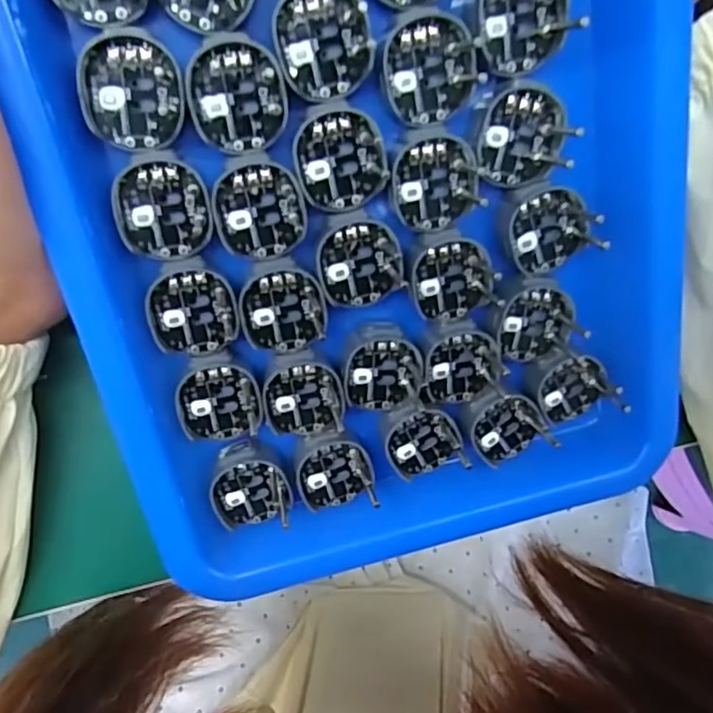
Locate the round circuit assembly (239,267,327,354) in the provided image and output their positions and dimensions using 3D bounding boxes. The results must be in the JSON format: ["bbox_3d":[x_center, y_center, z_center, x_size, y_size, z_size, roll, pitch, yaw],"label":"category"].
[{"bbox_3d":[-0.022,-0.014,0.187,0.025,0.004,0.026,-4,111,-12],"label":"round circuit assembly"}]

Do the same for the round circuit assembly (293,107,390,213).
[{"bbox_3d":[-0.004,-0.055,0.174,0.025,0.004,0.027,-3,112,-8],"label":"round circuit assembly"}]

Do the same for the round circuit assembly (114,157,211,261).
[{"bbox_3d":[-0.053,-0.041,0.170,0.025,0.004,0.027,-5,111,-13],"label":"round circuit assembly"}]

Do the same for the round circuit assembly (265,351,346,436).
[{"bbox_3d":[-0.018,0.012,0.200,0.024,0.010,0.028,-8,109,-11],"label":"round circuit assembly"}]

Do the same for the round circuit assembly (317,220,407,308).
[{"bbox_3d":[0.001,-0.028,0.186,0.025,0.004,0.025,-4,111,-9],"label":"round circuit assembly"}]

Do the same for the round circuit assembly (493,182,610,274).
[{"bbox_3d":[0.058,-0.042,0.195,0.025,0.014,0.028,-32,113,6],"label":"round circuit assembly"}]

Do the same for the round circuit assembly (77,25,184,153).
[{"bbox_3d":[-0.058,-0.068,0.159,0.024,0.004,0.028,-1,111,-12],"label":"round circuit assembly"}]

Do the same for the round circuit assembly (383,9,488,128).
[{"bbox_3d":[0.020,-0.078,0.169,0.025,0.004,0.027,-6,113,-6],"label":"round circuit assembly"}]

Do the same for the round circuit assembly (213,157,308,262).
[{"bbox_3d":[-0.027,-0.041,0.175,0.025,0.004,0.027,-4,111,-11],"label":"round circuit assembly"}]

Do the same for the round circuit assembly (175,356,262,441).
[{"bbox_3d":[-0.042,0.014,0.191,0.025,0.004,0.027,-3,108,-18],"label":"round circuit assembly"}]

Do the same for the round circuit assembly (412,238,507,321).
[{"bbox_3d":[0.031,-0.024,0.193,0.027,0.004,0.026,-3,112,-7],"label":"round circuit assembly"}]

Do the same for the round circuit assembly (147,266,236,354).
[{"bbox_3d":[-0.048,-0.012,0.181,0.025,0.004,0.026,-5,111,-15],"label":"round circuit assembly"}]

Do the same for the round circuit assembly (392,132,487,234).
[{"bbox_3d":[0.024,-0.051,0.181,0.027,0.004,0.027,-3,111,-8],"label":"round circuit assembly"}]

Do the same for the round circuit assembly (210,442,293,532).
[{"bbox_3d":[-0.035,0.043,0.205,0.025,0.012,0.029,-4,92,-7],"label":"round circuit assembly"}]

